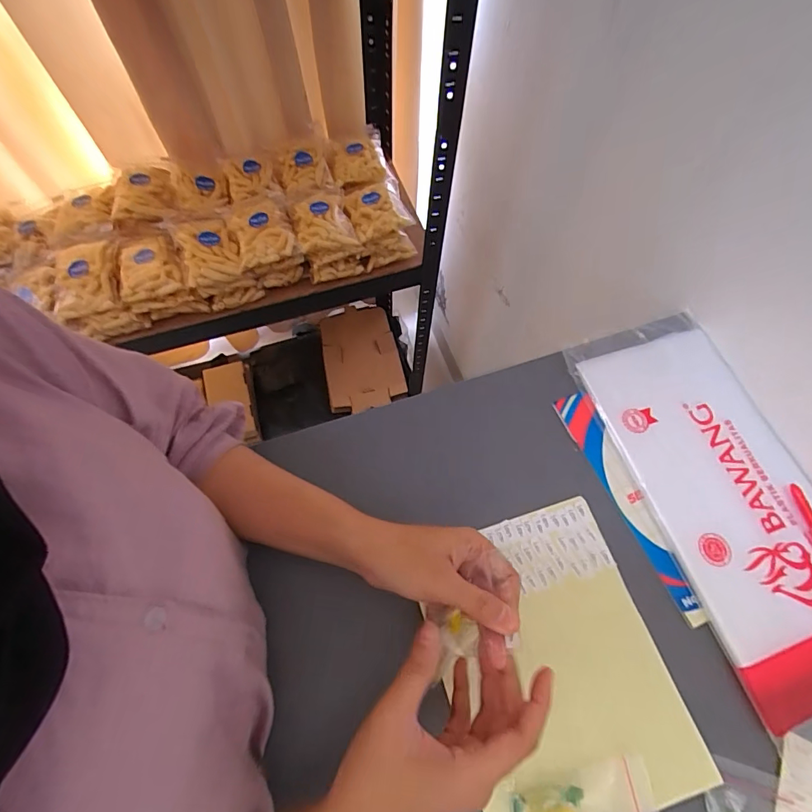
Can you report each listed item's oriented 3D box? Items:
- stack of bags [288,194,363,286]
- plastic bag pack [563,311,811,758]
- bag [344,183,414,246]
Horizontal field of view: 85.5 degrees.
[{"bbox_3d":[-0.125,-0.263,0.683,0.091,0.087,0.104,-17,68,-9],"label":"stack of bags"},{"bbox_3d":[0.283,0.077,0.380,0.148,0.014,0.350,-16,69,-9],"label":"plastic bag pack"},{"bbox_3d":[-0.046,-0.304,0.676,0.082,0.032,0.093,-18,68,-9],"label":"bag"}]

